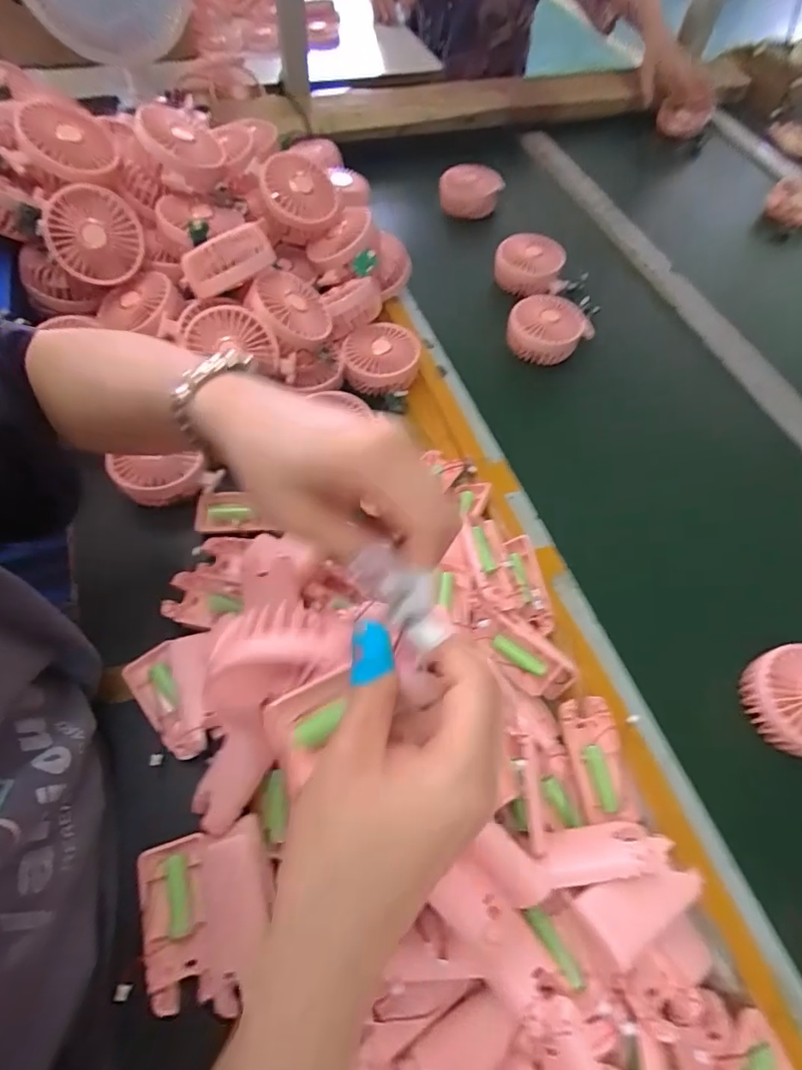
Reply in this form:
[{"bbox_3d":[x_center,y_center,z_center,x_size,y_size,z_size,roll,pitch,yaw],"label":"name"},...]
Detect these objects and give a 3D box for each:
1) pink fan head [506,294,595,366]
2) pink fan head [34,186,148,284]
[{"bbox_3d":[0.187,-0.265,0.681,0.088,0.047,0.085,2,61,-3],"label":"pink fan head"},{"bbox_3d":[-0.325,-0.318,0.566,0.088,0.088,0.033,-24,25,-8],"label":"pink fan head"}]

